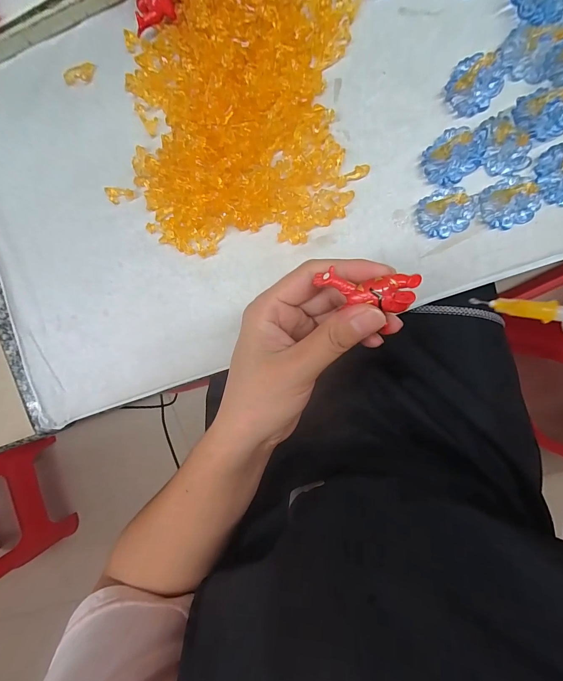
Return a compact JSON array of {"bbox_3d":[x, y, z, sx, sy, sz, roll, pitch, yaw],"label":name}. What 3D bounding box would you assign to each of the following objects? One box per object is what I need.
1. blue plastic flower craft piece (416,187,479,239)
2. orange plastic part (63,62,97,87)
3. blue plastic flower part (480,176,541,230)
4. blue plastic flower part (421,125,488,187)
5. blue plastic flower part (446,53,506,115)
[{"bbox_3d":[0.108,-0.084,0.210,0.037,0.007,0.029,-21,93,9],"label":"blue plastic flower craft piece"},{"bbox_3d":[-0.146,-0.194,0.233,0.024,0.004,0.011,-12,94,8],"label":"orange plastic part"},{"bbox_3d":[0.147,-0.089,0.206,0.035,0.004,0.030,-19,93,8],"label":"blue plastic flower part"},{"bbox_3d":[0.110,-0.118,0.204,0.037,0.013,0.029,-36,91,9],"label":"blue plastic flower part"},{"bbox_3d":[0.122,-0.162,0.199,0.030,0.010,0.037,33,99,3],"label":"blue plastic flower part"}]

